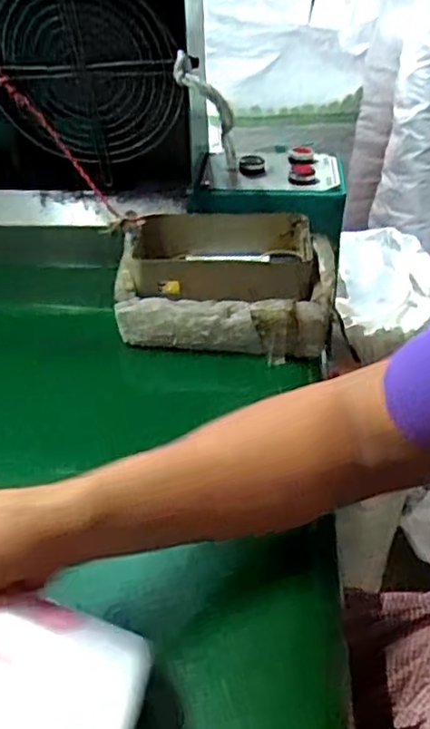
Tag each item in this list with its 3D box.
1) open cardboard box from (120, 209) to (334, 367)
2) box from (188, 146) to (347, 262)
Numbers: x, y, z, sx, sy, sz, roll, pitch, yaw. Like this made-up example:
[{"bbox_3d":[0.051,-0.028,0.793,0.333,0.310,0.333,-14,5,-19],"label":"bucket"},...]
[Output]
[{"bbox_3d":[0.011,-0.085,0.641,0.209,0.073,0.152,5,36,9],"label":"open cardboard box"},{"bbox_3d":[0.058,-0.194,0.718,0.168,0.066,0.145,4,36,8],"label":"box"}]

